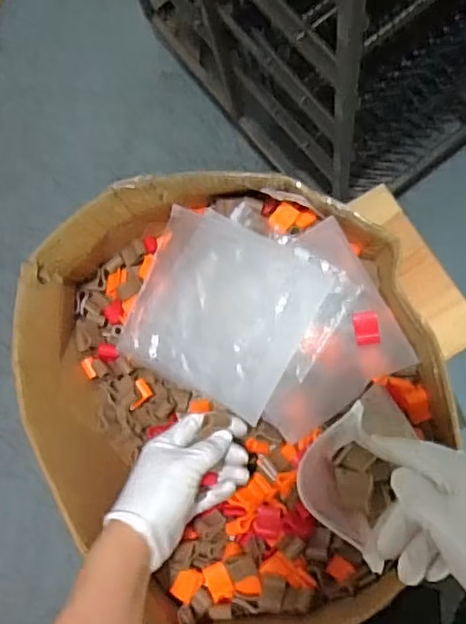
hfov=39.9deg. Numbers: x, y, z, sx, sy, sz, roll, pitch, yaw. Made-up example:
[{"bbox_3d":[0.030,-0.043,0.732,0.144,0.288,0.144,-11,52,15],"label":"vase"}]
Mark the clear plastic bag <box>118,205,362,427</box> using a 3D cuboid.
[{"bbox_3d":[-0.006,0.000,0.577,0.187,0.017,0.152,26,91,24],"label":"clear plastic bag"}]

